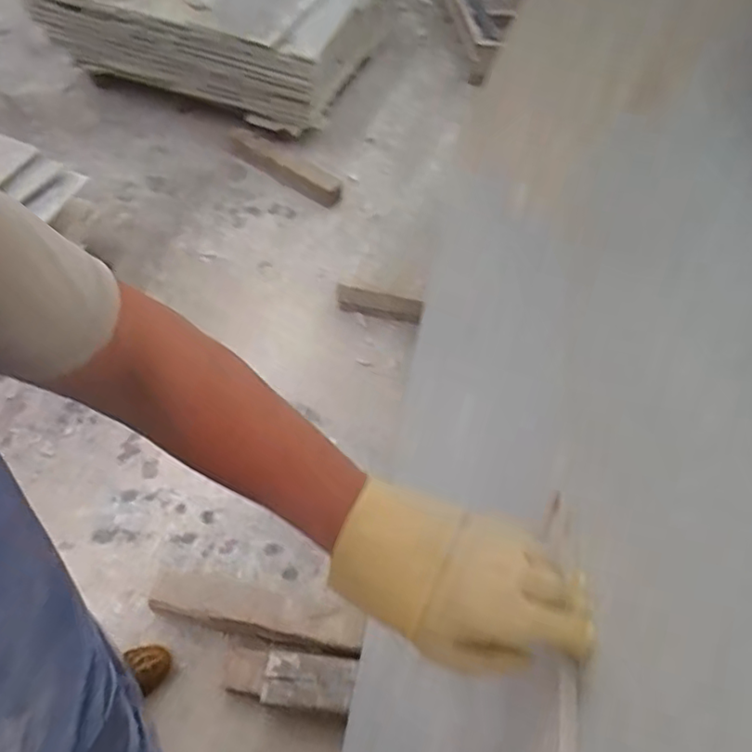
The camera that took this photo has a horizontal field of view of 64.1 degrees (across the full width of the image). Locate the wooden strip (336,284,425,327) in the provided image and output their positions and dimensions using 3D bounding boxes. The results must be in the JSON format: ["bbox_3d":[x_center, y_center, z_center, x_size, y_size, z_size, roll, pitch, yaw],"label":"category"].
[{"bbox_3d":[0.008,-0.188,1.601,0.230,0.068,0.023,12,15,-2],"label":"wooden strip"}]

